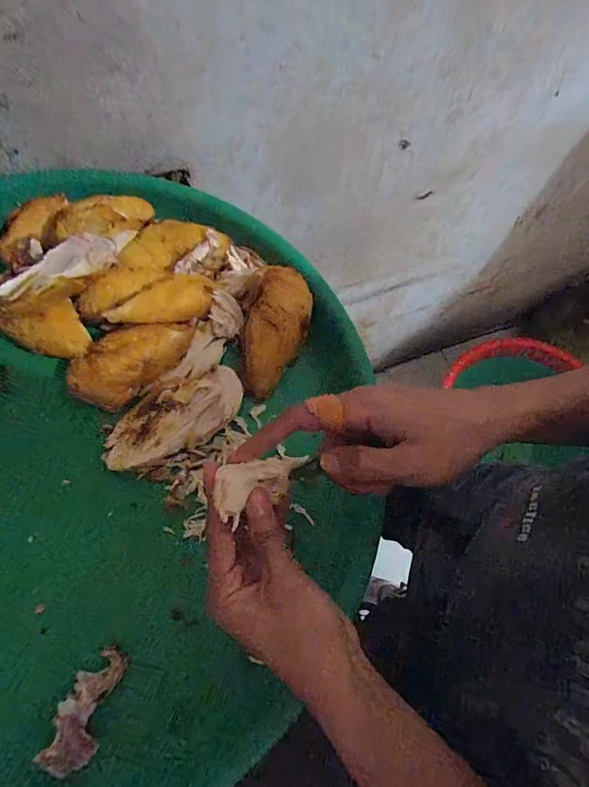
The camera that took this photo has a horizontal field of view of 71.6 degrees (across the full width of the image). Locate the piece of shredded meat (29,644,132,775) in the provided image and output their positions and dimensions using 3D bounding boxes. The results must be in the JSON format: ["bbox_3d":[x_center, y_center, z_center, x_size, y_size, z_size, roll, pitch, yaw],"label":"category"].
[{"bbox_3d":[-0.158,0.238,0.311,0.038,0.005,0.077,19,53,6],"label":"piece of shredded meat"}]

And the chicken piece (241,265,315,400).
[{"bbox_3d":[-0.022,-0.060,0.406,0.064,0.035,0.127,14,93,3],"label":"chicken piece"}]

